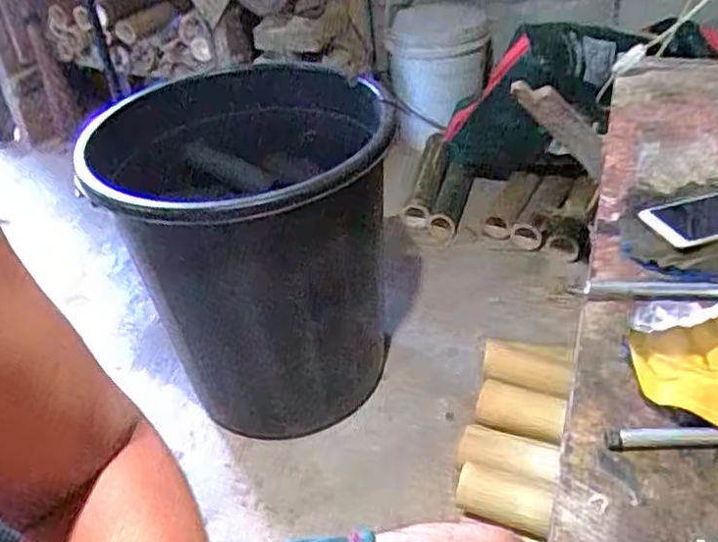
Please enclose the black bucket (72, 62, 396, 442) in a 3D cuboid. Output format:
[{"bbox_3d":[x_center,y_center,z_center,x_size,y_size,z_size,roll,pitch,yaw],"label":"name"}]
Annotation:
[{"bbox_3d":[-0.174,-0.027,1.189,0.464,0.527,0.489,-2,38,1],"label":"black bucket"}]

